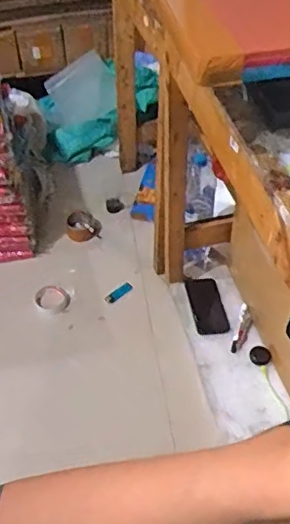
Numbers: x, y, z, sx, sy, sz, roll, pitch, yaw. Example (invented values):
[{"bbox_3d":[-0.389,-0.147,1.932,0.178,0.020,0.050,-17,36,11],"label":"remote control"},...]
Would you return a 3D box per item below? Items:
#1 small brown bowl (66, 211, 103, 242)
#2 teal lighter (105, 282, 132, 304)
[{"bbox_3d":[-0.185,-0.110,1.689,0.097,0.056,0.104,-1,47,1],"label":"small brown bowl"},{"bbox_3d":[-0.072,0.086,1.536,0.081,0.015,0.029,-30,53,-24],"label":"teal lighter"}]

